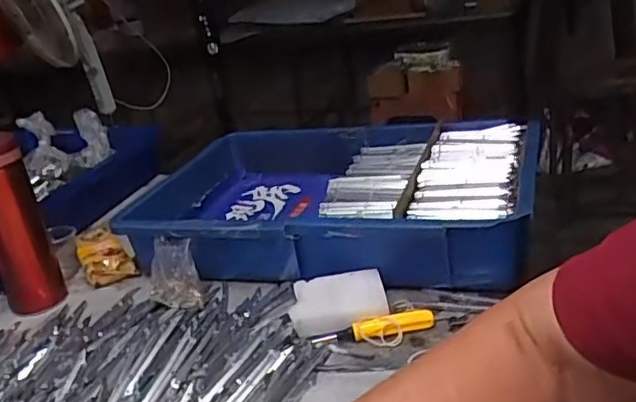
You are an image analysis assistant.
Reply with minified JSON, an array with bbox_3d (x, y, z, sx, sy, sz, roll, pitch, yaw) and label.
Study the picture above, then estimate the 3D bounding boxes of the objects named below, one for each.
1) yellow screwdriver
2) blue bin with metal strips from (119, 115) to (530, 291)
[{"bbox_3d":[0.048,0.110,0.522,0.103,0.016,0.018,-10,23,-8],"label":"yellow screwdriver"},{"bbox_3d":[0.014,-0.005,0.710,0.438,0.092,0.286,-1,24,17],"label":"blue bin with metal strips"}]

